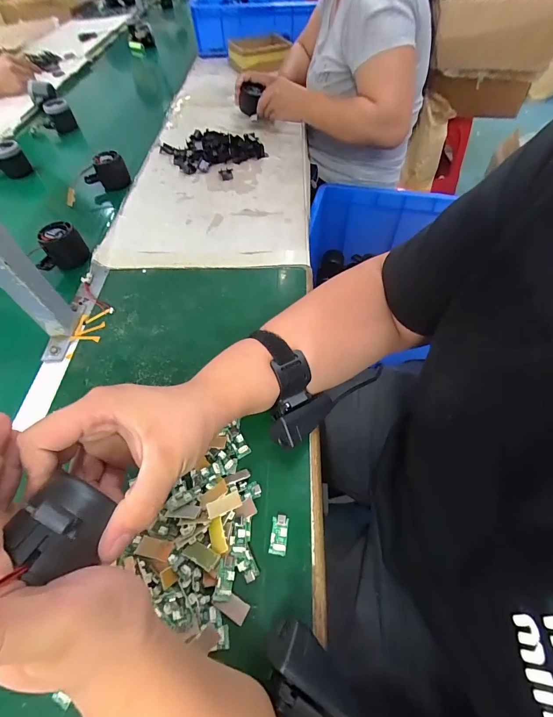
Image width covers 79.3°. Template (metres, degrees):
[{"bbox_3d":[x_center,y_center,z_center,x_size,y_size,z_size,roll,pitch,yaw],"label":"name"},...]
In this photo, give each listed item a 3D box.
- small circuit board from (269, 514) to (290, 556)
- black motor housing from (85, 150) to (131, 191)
[{"bbox_3d":[0.003,0.159,0.302,0.015,0.004,0.032,4,56,6],"label":"small circuit board"},{"bbox_3d":[-0.346,-0.378,0.675,0.082,0.056,0.045,-25,58,-13],"label":"black motor housing"}]

